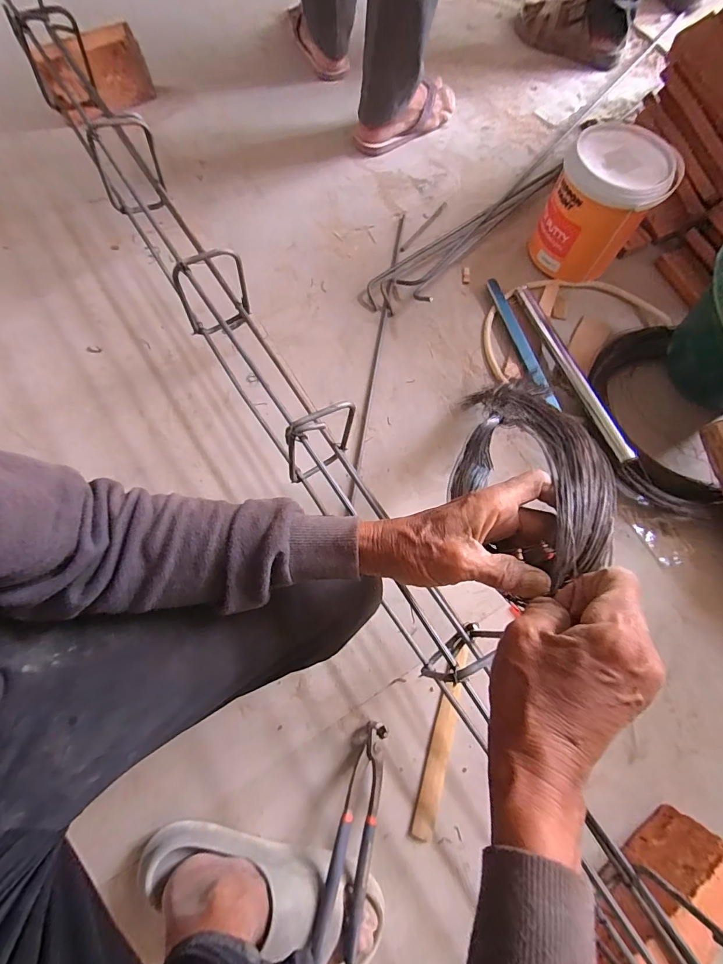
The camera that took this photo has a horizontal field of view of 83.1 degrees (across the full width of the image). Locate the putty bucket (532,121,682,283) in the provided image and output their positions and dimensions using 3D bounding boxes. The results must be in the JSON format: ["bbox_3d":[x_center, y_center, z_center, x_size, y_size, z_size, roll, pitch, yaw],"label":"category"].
[{"bbox_3d":[0.391,-0.453,0.681,0.148,0.160,0.150,0,75,-1],"label":"putty bucket"}]

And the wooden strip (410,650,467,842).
[{"bbox_3d":[0.108,0.335,0.536,0.025,0.009,0.228,15,69,15],"label":"wooden strip"}]

